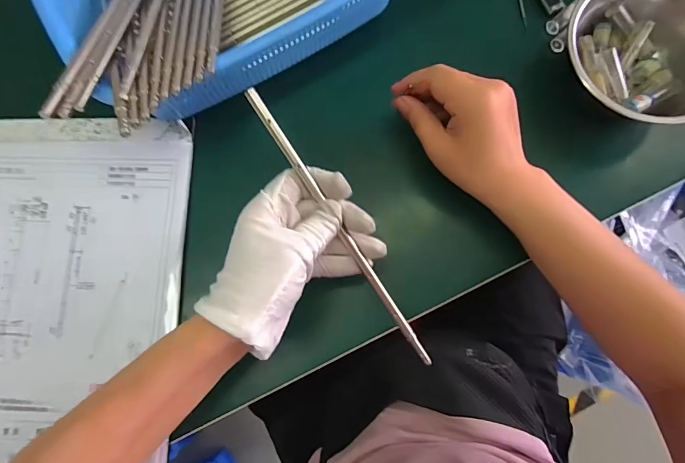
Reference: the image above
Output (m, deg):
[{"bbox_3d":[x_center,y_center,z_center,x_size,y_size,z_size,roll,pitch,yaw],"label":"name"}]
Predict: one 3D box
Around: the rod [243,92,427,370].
[{"bbox_3d":[0.002,0.004,0.267,0.009,0.004,0.227,-34,100,-4],"label":"rod"}]

